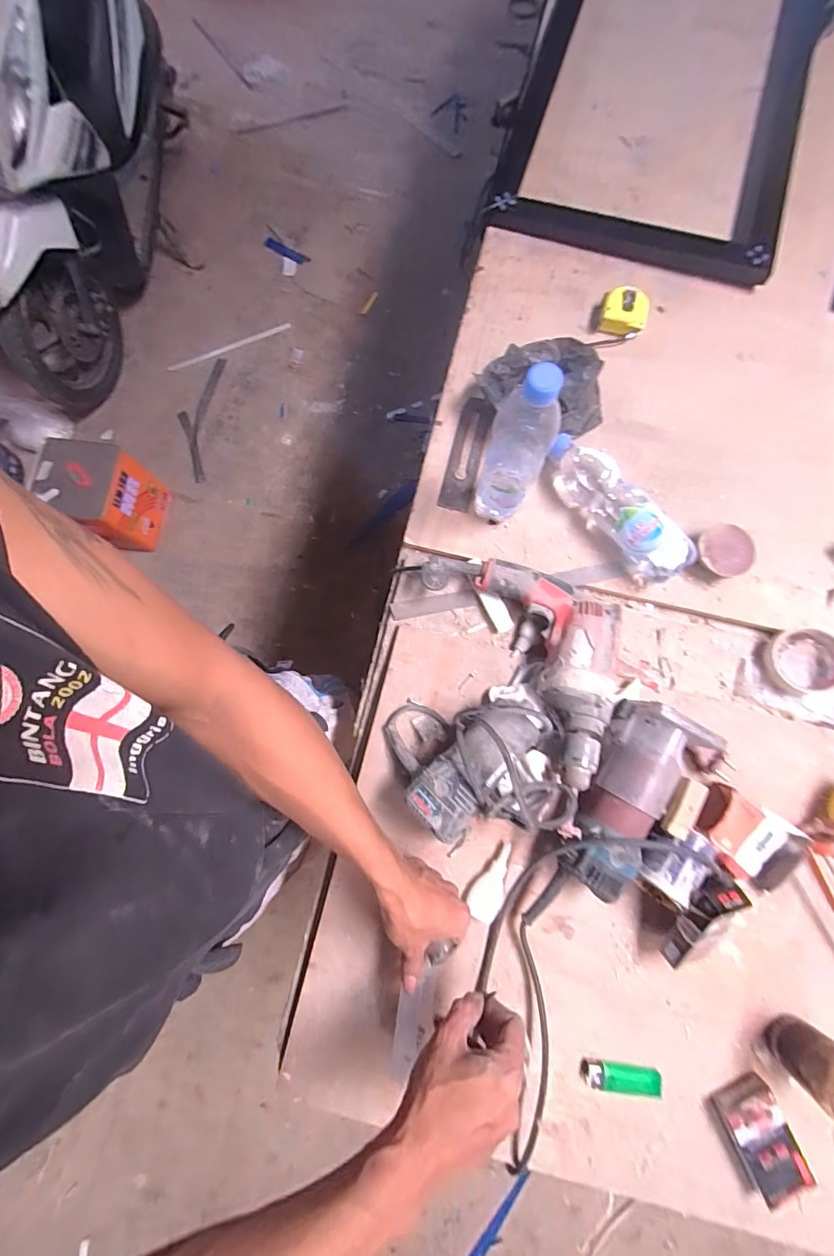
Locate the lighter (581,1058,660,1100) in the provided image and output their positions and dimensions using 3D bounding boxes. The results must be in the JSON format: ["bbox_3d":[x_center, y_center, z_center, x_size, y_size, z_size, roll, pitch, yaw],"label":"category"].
[{"bbox_3d":[0.223,0.493,0.481,0.085,0.009,0.026,6,79,2],"label":"lighter"}]

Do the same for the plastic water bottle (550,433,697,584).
[{"bbox_3d":[0.268,-0.164,0.584,0.069,0.063,0.234,-41,82,-7],"label":"plastic water bottle"}]

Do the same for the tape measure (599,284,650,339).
[{"bbox_3d":[0.315,-0.478,0.665,0.066,0.031,0.058,16,80,3],"label":"tape measure"}]

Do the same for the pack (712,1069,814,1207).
[{"bbox_3d":[0.364,0.542,0.464,0.061,0.025,0.100,-23,81,-5],"label":"pack"}]

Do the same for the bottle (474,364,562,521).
[{"bbox_3d":[0.111,-0.199,0.507,0.065,0.230,0.060,16,80,3],"label":"bottle"}]

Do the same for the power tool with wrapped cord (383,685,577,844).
[{"bbox_3d":[0.067,0.153,0.499,0.187,0.103,0.153,-12,79,-2],"label":"power tool with wrapped cord"}]

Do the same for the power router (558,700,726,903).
[{"bbox_3d":[0.235,0.192,0.497,0.096,0.090,0.215,30,80,4],"label":"power router"}]

